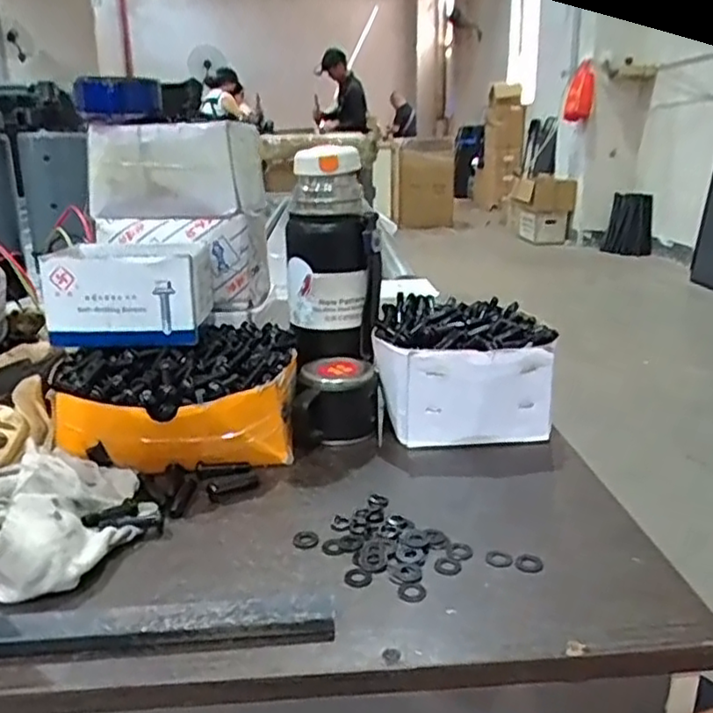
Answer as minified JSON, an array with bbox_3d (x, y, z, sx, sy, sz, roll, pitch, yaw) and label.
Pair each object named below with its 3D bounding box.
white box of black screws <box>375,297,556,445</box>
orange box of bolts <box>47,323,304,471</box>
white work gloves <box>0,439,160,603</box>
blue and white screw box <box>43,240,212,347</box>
[{"bbox_3d":[0.091,0.009,0.592,0.143,0.090,0.142,0,18,2],"label":"white box of black screws"},{"bbox_3d":[-0.138,0.032,0.542,0.182,0.084,0.143,-3,18,-10],"label":"orange box of bolts"},{"bbox_3d":[-0.186,0.094,0.424,0.111,0.039,0.122,0,18,0],"label":"white work gloves"},{"bbox_3d":[-0.180,-0.055,0.554,0.111,0.066,0.093,-1,18,-3],"label":"blue and white screw box"}]

